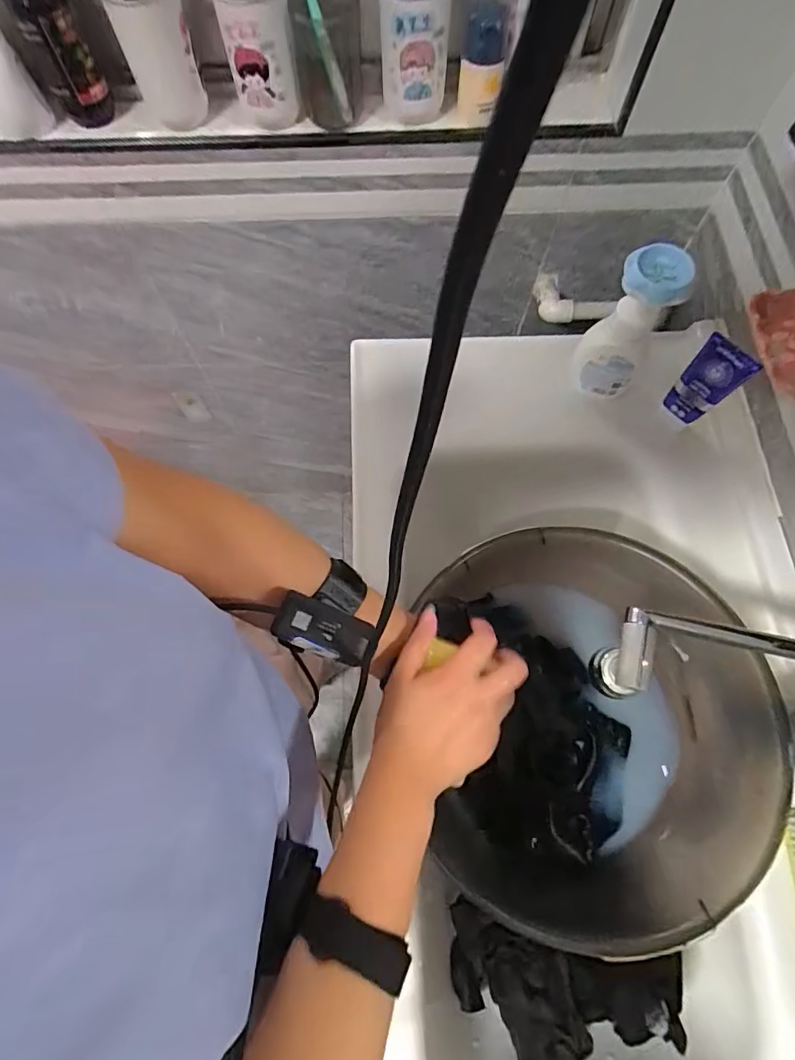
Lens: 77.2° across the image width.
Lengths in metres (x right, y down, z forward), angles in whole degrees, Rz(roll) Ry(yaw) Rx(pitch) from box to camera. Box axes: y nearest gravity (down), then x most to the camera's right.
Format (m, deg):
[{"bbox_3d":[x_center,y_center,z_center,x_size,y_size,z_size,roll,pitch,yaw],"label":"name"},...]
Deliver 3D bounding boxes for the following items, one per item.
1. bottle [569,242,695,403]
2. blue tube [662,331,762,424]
[{"bbox_3d":[0.268,-0.238,0.589,0.072,0.175,0.074,26,72,9],"label":"bottle"},{"bbox_3d":[0.358,-0.169,0.577,0.056,0.107,0.023,41,75,13],"label":"blue tube"}]

